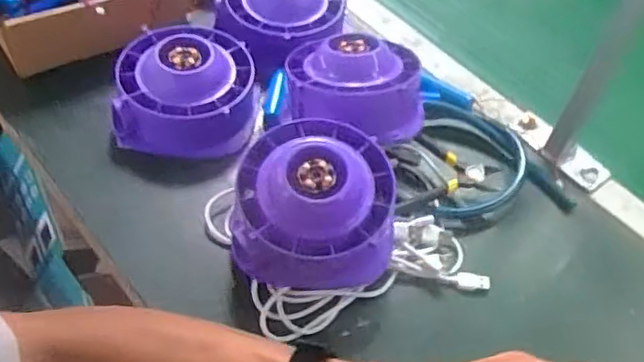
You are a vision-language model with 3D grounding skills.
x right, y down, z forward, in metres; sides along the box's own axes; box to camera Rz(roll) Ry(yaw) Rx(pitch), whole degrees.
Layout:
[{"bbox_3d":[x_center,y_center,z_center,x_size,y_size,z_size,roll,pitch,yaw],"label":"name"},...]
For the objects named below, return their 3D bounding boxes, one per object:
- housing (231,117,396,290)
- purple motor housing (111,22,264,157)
[{"bbox_3d":[-0.007,0.020,0.545,0.128,0.091,0.123,1,52,-3],"label":"housing"},{"bbox_3d":[-0.131,-0.097,0.641,0.133,0.067,0.131,2,52,-2],"label":"purple motor housing"}]

